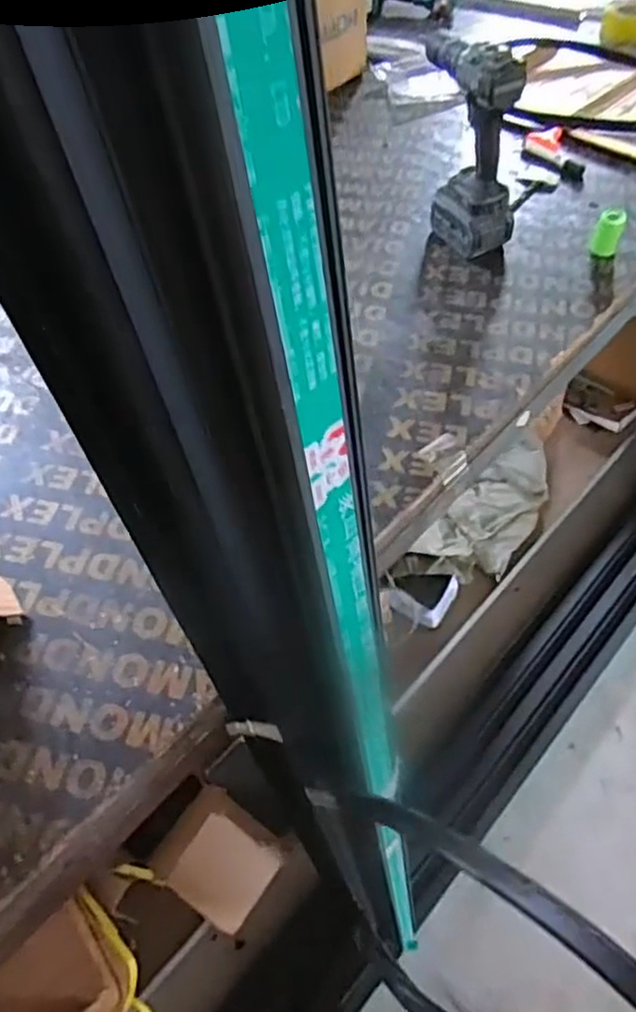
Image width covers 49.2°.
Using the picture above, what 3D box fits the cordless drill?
[{"bbox_3d":[0.222,-0.509,1.001,0.089,0.276,0.162,-16,54,-9],"label":"cordless drill"}]

